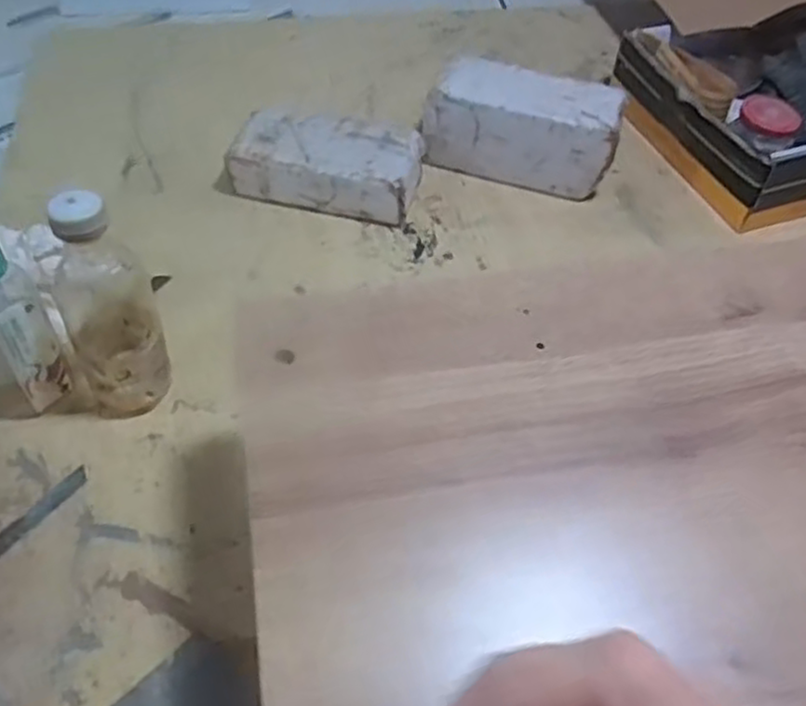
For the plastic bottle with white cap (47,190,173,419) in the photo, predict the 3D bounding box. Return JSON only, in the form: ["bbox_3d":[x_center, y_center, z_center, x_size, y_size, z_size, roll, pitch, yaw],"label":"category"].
[{"bbox_3d":[-0.238,-0.031,0.590,0.080,0.208,0.066,-18,53,-18],"label":"plastic bottle with white cap"}]

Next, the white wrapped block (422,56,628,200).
[{"bbox_3d":[0.142,-0.266,0.882,0.215,0.105,0.101,16,51,10],"label":"white wrapped block"}]

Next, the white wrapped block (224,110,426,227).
[{"bbox_3d":[-0.088,-0.217,0.852,0.212,0.066,0.119,15,51,8],"label":"white wrapped block"}]

